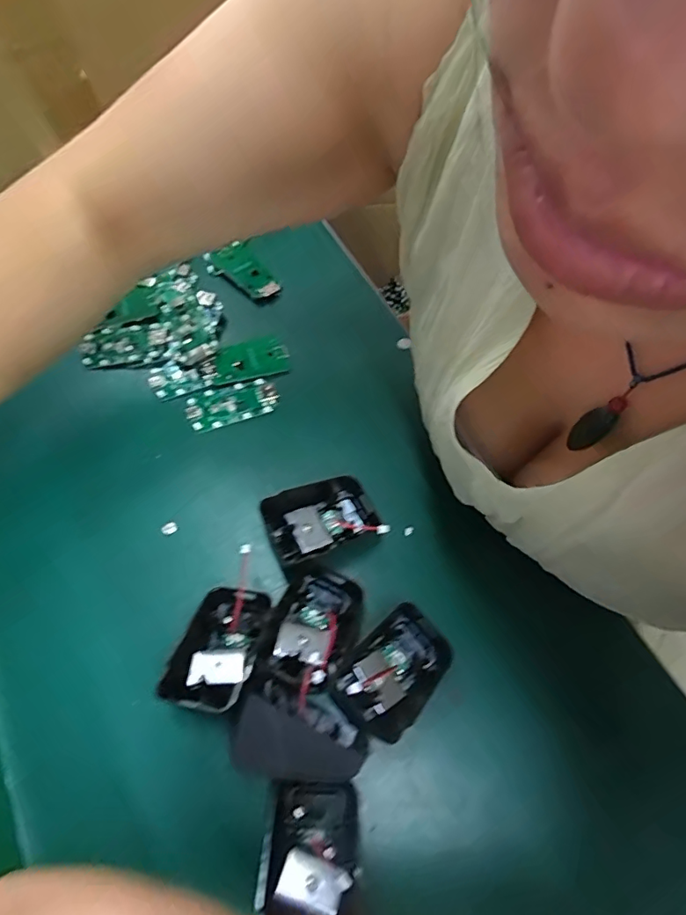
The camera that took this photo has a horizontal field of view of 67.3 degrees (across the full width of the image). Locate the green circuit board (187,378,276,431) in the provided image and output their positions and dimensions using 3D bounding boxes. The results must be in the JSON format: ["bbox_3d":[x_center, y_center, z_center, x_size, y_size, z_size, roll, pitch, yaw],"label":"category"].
[{"bbox_3d":[-0.081,-0.039,0.373,0.064,0.004,0.031,-14,64,-10],"label":"green circuit board"}]

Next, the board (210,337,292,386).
[{"bbox_3d":[-0.070,-0.074,0.387,0.057,0.004,0.028,-13,78,-14],"label":"board"}]

